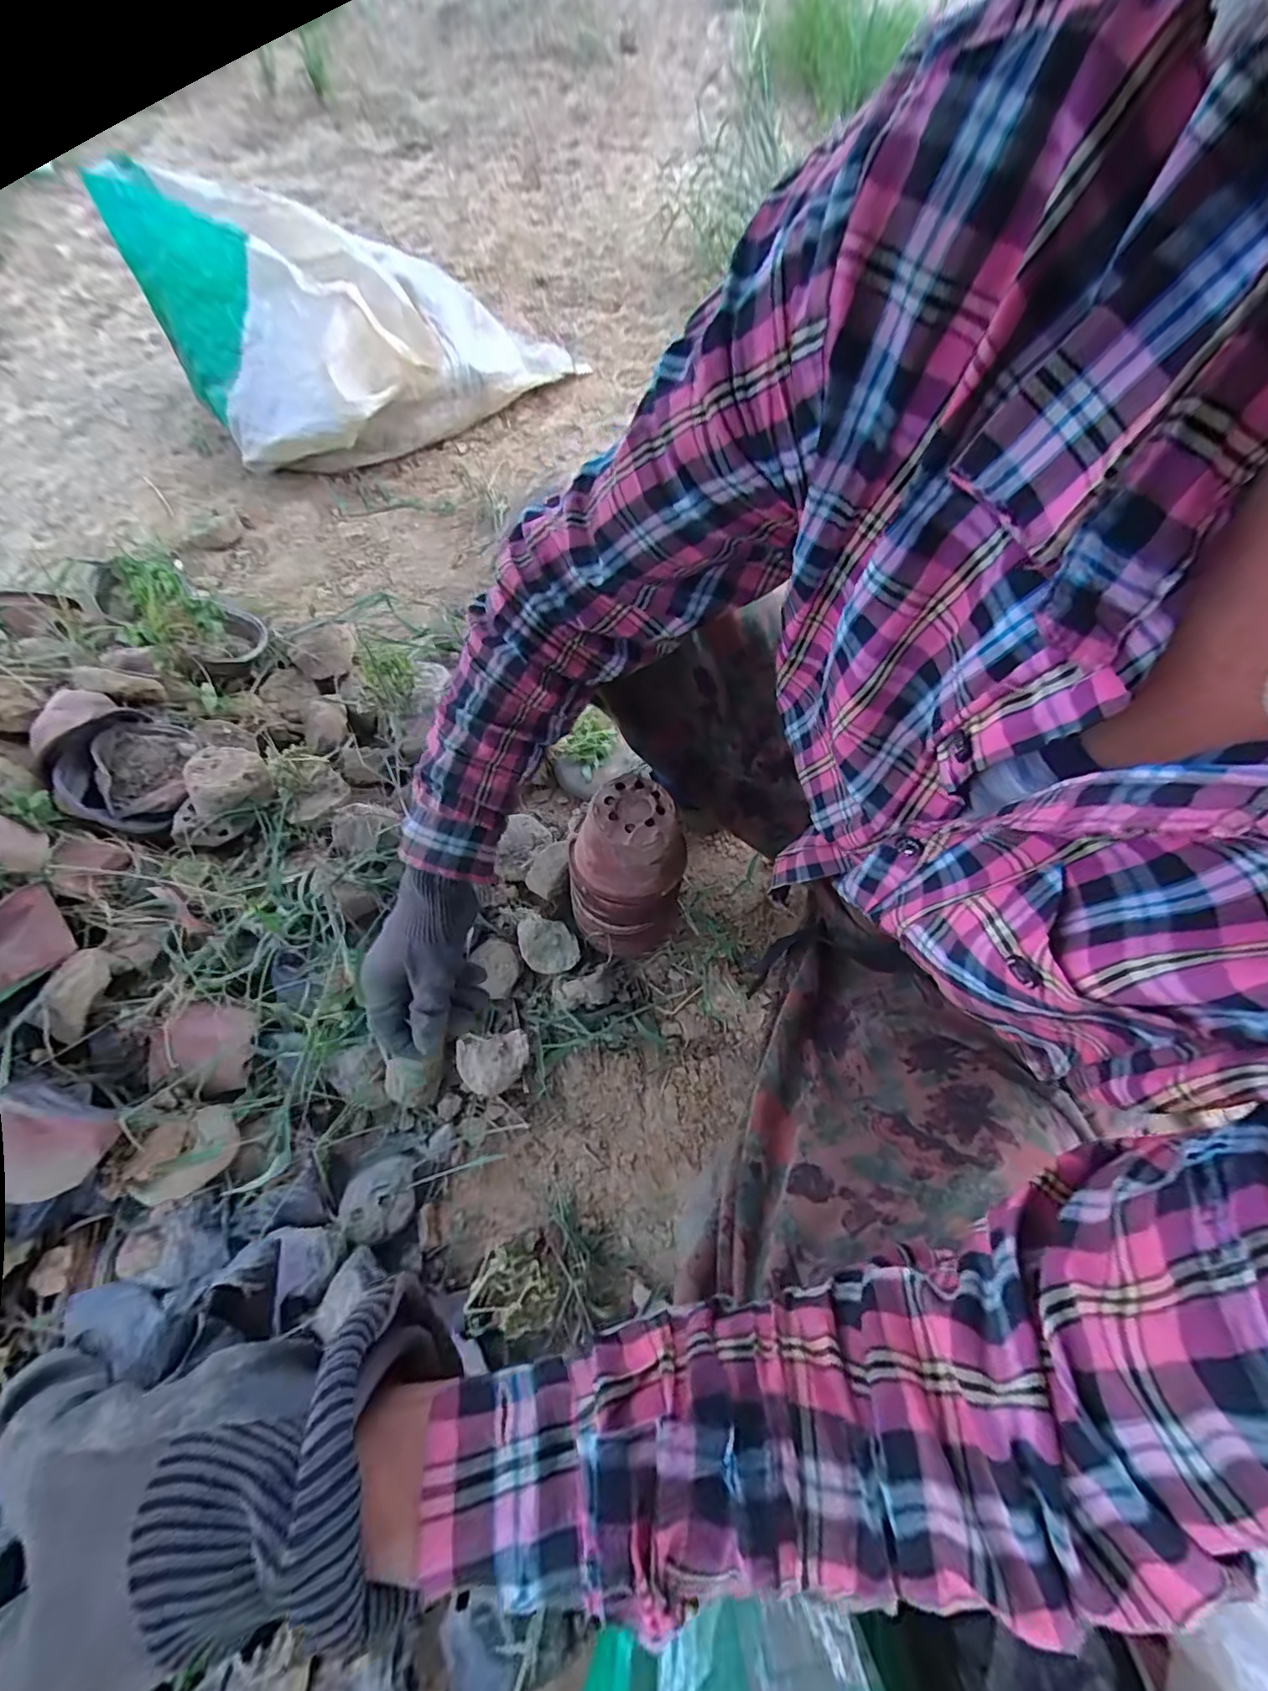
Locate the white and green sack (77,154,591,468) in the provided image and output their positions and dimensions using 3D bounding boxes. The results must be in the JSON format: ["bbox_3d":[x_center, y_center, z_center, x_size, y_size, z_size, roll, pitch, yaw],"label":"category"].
[{"bbox_3d":[-0.572,-1.004,1.041,0.547,0.182,0.794,-40,69,-17],"label":"white and green sack"}]

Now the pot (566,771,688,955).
[{"bbox_3d":[-0.009,0.033,0.559,0.104,0.202,0.088,-22,65,-10],"label":"pot"}]

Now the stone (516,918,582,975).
[{"bbox_3d":[-0.089,0.106,0.605,0.057,0.031,0.056,0,63,1],"label":"stone"}]

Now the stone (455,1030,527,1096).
[{"bbox_3d":[-0.138,0.215,0.566,0.068,0.037,0.053,-8,63,-3],"label":"stone"}]

